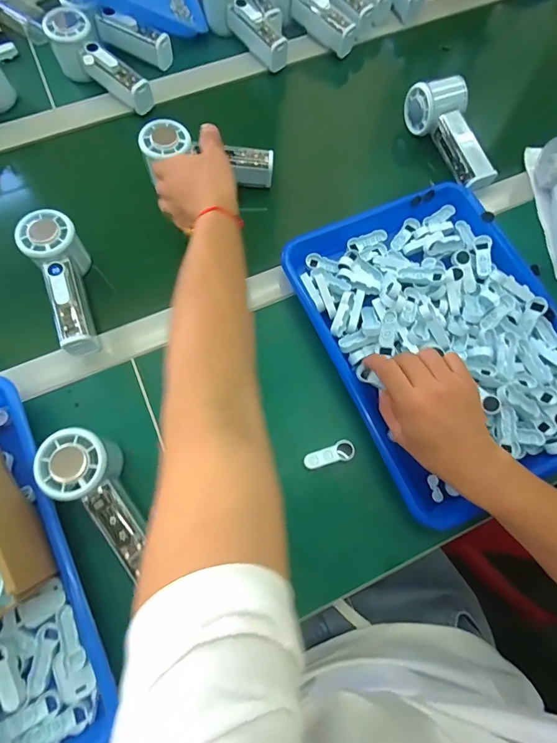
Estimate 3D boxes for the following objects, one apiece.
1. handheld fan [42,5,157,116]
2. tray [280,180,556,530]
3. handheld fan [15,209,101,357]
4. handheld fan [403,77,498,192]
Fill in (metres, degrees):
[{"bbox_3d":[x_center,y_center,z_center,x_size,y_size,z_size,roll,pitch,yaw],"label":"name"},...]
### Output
[{"bbox_3d":[-0.236,-0.406,0.517,0.162,0.056,0.056,39,75,-3],"label":"handheld fan"},{"bbox_3d":[0.173,-0.041,0.412,0.243,0.038,0.329,-23,73,-8],"label":"tray"},{"bbox_3d":[-0.223,-0.093,0.417,0.052,0.058,0.153,-25,74,-9],"label":"handheld fan"},{"bbox_3d":[0.226,-0.306,0.495,0.051,0.054,0.149,-27,74,-10],"label":"handheld fan"}]

